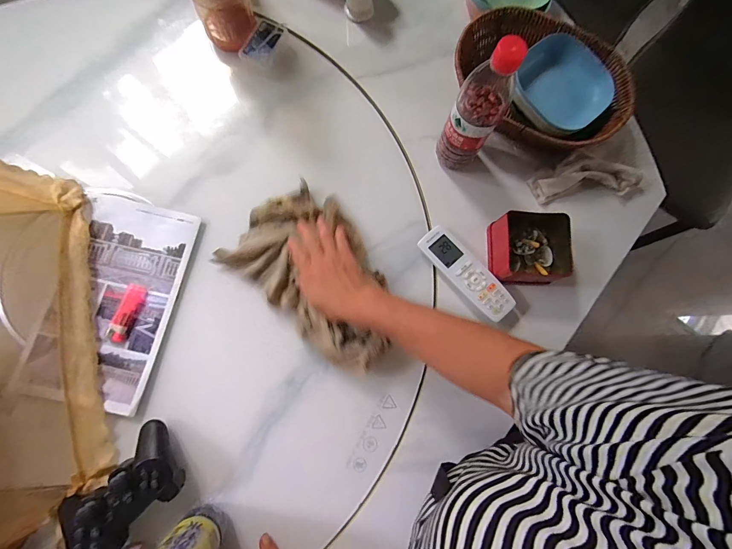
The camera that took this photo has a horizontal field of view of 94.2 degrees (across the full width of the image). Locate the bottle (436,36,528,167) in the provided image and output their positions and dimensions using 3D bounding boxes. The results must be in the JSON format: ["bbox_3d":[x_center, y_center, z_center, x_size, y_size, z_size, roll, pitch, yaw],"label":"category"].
[{"bbox_3d":[0.149,-0.219,0.461,0.066,0.205,0.069,28,80,3],"label":"bottle"}]

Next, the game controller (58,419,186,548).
[{"bbox_3d":[-0.298,0.269,0.421,0.094,0.052,0.145,43,81,5],"label":"game controller"}]

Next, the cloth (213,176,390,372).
[{"bbox_3d":[-0.058,-0.008,0.482,0.263,0.041,0.175,40,81,6],"label":"cloth"}]

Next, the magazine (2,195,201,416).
[{"bbox_3d":[-0.359,0.036,0.478,0.165,0.012,0.284,14,81,0],"label":"magazine"}]

